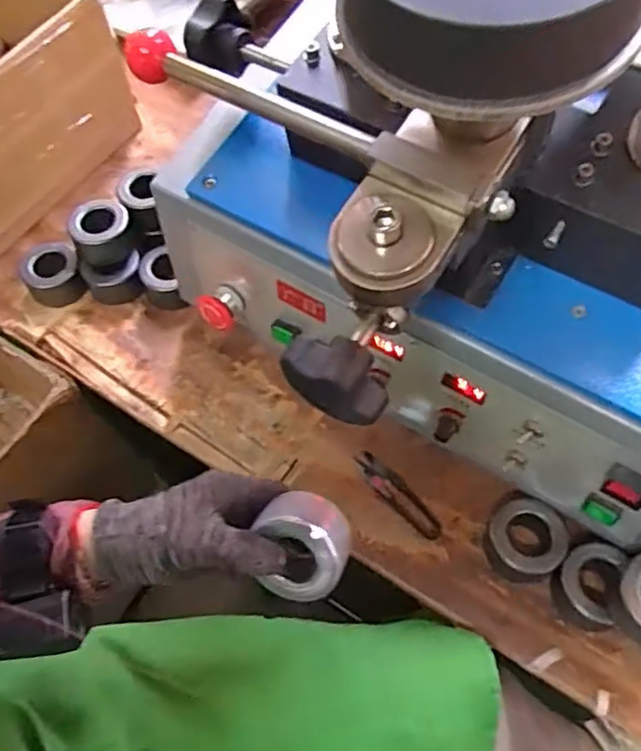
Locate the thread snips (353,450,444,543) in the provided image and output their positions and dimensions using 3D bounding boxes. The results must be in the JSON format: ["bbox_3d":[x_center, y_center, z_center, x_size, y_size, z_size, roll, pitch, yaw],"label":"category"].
[{"bbox_3d":[0.069,0.105,0.571,0.096,0.007,0.024,40,69,22],"label":"thread snips"}]

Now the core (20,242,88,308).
[{"bbox_3d":[-0.286,-0.108,0.692,0.056,0.044,0.059,-1,60,2],"label":"core"}]

